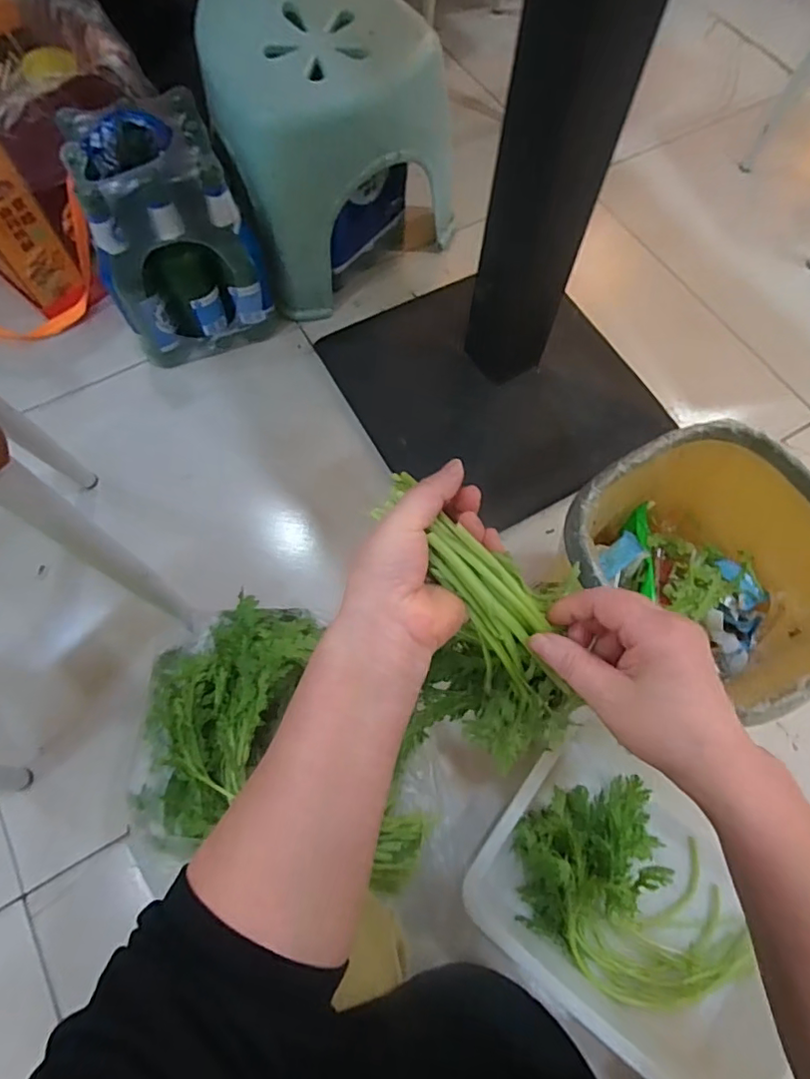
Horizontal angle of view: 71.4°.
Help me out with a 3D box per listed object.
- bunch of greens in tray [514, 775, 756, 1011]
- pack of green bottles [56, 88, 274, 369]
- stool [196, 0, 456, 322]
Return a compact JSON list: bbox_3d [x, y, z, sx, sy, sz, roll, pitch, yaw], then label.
[{"bbox_3d":[0.230,0.372,0.580,0.189,0.072,0.235,-33,73,-14],"label":"bunch of greens in tray"},{"bbox_3d":[-0.314,-0.412,0.777,0.197,0.259,0.180,-20,70,-9],"label":"pack of green bottles"},{"bbox_3d":[-0.130,-0.564,0.818,0.303,0.309,0.273,-38,74,-15],"label":"stool"}]

